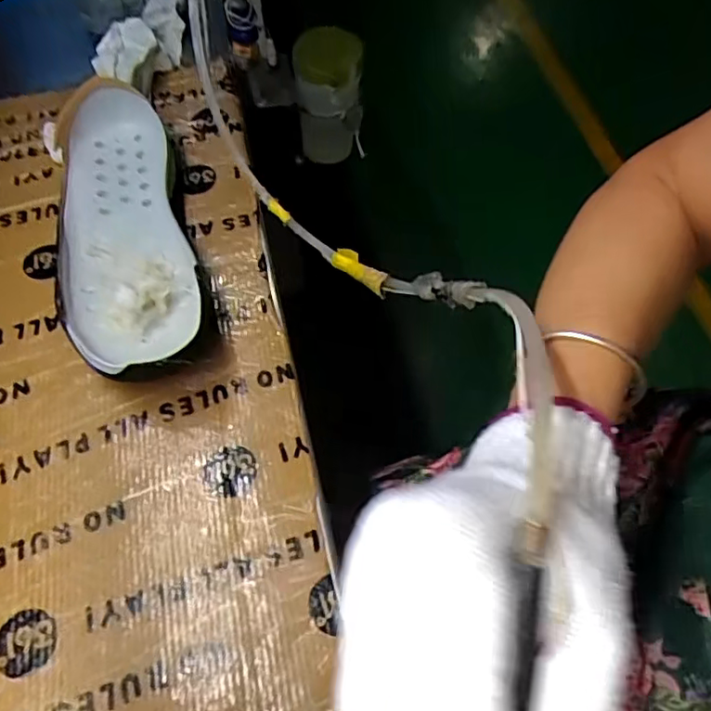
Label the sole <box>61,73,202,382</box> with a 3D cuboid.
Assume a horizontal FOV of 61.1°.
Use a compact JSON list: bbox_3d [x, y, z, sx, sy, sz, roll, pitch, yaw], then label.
[{"bbox_3d":[-0.171,-0.092,0.445,0.093,0.049,0.267,-16,61,-7],"label":"sole"}]

